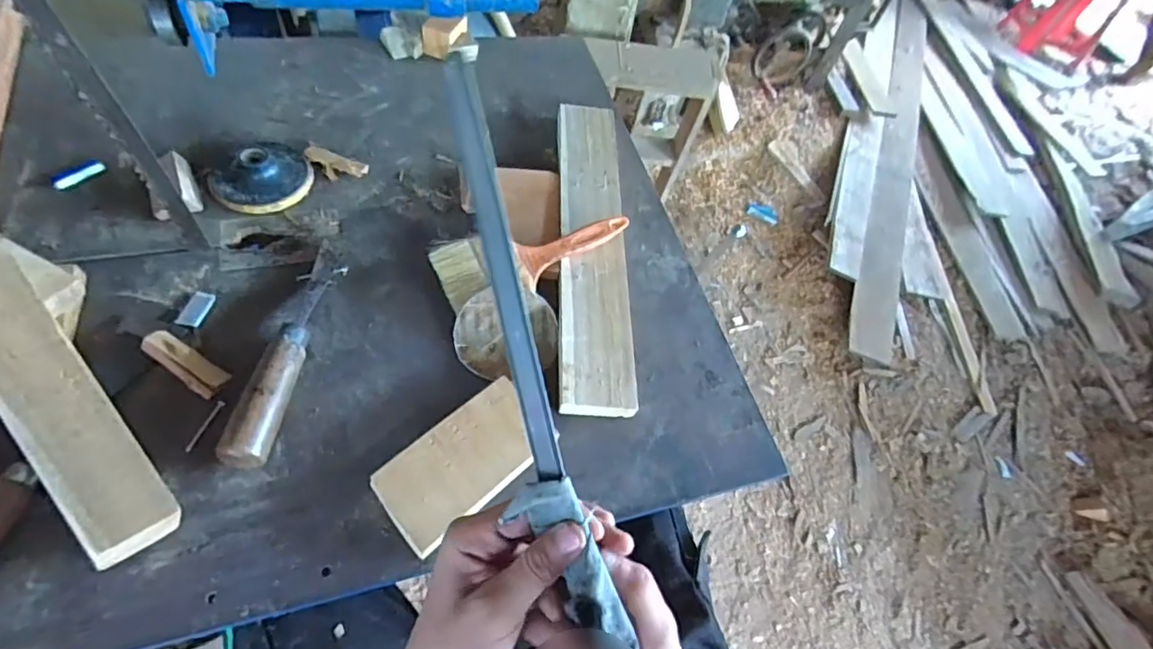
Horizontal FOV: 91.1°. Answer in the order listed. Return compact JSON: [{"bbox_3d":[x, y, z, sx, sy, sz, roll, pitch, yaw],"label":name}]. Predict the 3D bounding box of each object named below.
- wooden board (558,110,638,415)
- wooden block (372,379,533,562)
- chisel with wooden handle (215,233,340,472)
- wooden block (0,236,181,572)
[{"bbox_3d":[0.017,-0.093,0.578,0.066,0.014,0.393,4,57,-9],"label":"wooden board"},{"bbox_3d":[-0.086,0.105,0.437,0.130,0.010,0.072,-39,69,-24],"label":"wooden block"},{"bbox_3d":[-0.233,0.012,0.465,0.027,0.040,0.216,8,56,-6],"label":"chisel with wooden handle"},{"bbox_3d":[-0.341,0.037,0.359,0.046,0.023,0.244,-35,85,-22],"label":"wooden block"}]

